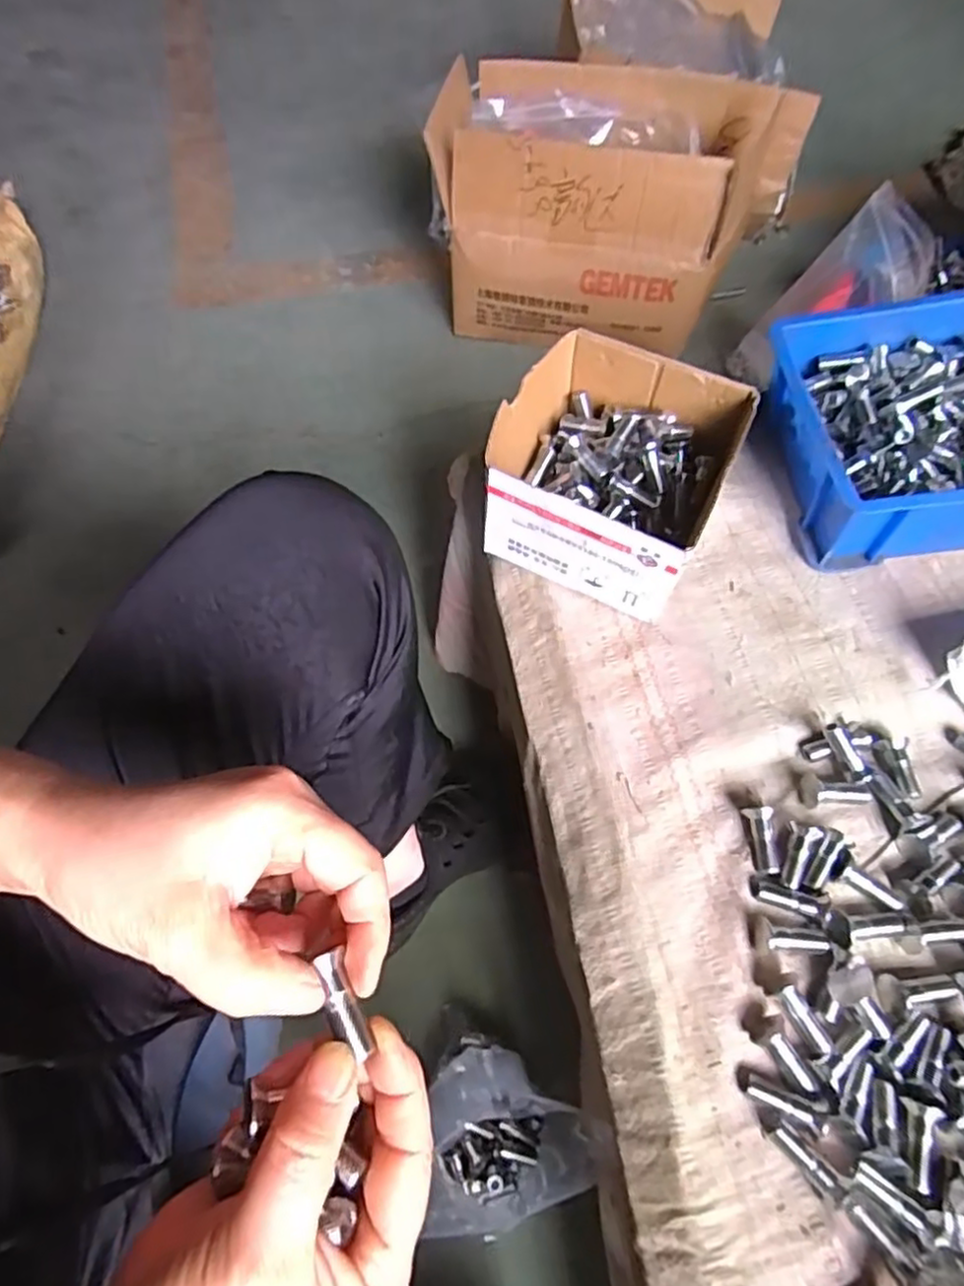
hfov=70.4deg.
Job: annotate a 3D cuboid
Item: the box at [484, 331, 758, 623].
[{"bbox_3d":[0.084,-0.112,0.461,0.141,0.089,0.149,26,64,13],"label":"box"}]

